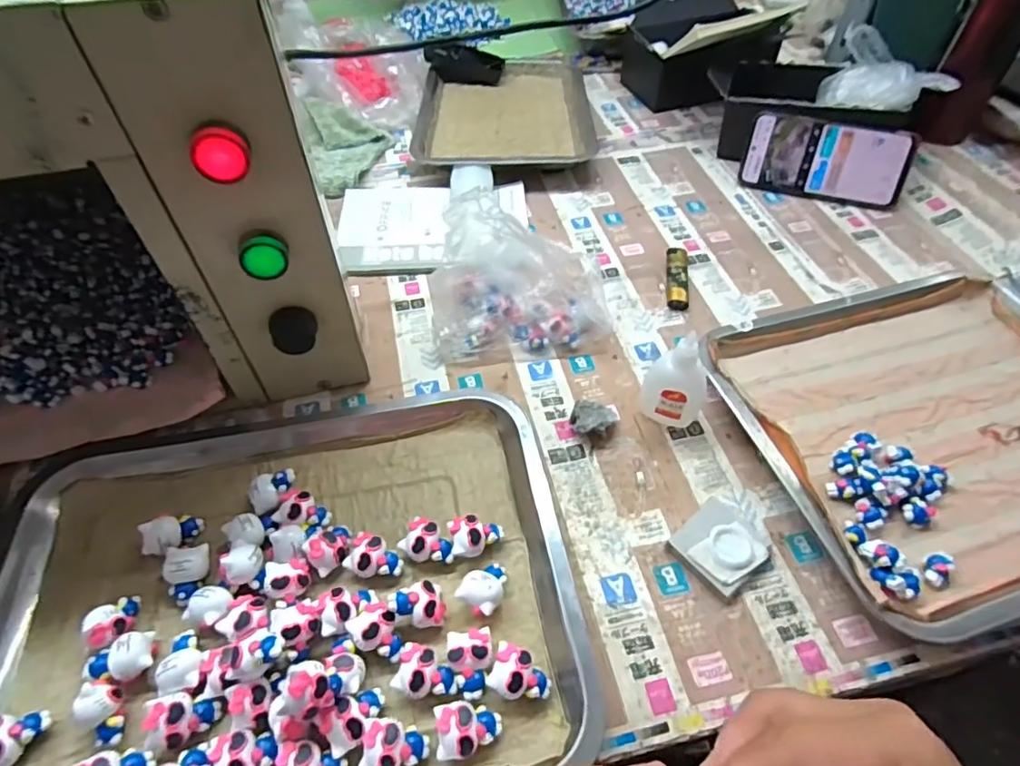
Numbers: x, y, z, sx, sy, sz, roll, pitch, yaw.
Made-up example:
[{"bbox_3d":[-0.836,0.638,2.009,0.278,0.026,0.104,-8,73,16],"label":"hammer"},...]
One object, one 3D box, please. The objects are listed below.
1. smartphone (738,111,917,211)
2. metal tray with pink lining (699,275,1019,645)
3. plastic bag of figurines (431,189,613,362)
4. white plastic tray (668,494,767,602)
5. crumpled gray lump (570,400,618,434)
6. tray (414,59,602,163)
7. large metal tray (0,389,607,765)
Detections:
[{"bbox_3d":[0.347,-0.247,0.637,0.164,0.080,0.009,17,20,16],"label":"smartphone"},{"bbox_3d":[0.341,0.024,0.444,0.323,0.024,0.267,-14,53,-11],"label":"metal tray with pink lining"},{"bbox_3d":[0.008,-0.096,0.493,0.149,0.094,0.094,-5,52,-4],"label":"plastic bag of figurines"},{"bbox_3d":[0.142,0.108,0.385,0.055,0.016,0.050,-34,59,-24],"label":"white plastic tray"},{"bbox_3d":[0.065,0.026,0.444,0.039,0.017,0.028,-22,55,-16],"label":"crumpled gray lump"},{"bbox_3d":[-0.007,-0.360,0.763,0.220,0.034,0.303,-1,51,-1],"label":"tray"},{"bbox_3d":[-0.140,0.120,0.350,0.348,0.025,0.271,-8,49,-7],"label":"large metal tray"}]

